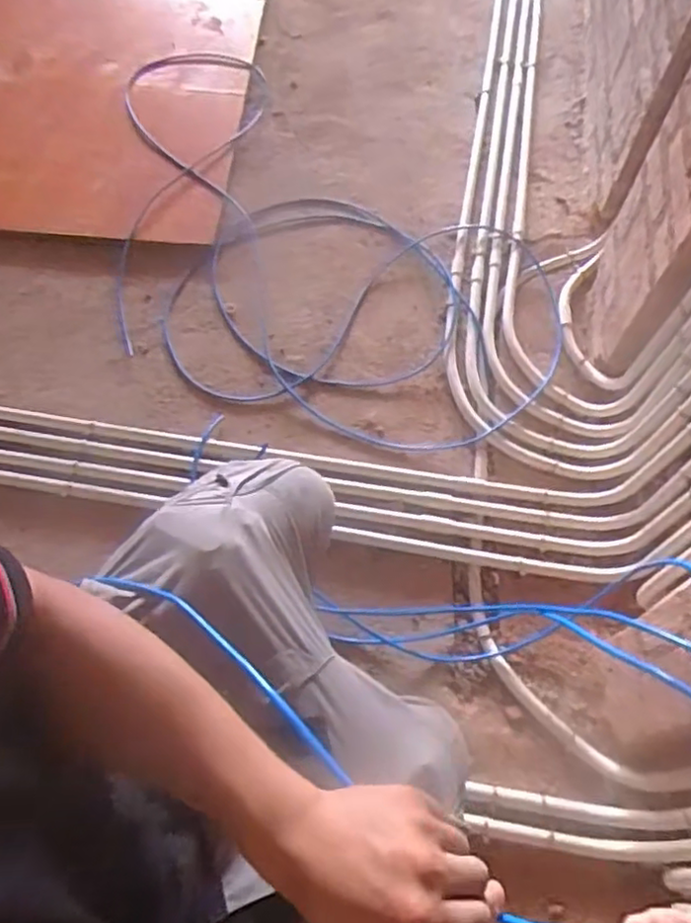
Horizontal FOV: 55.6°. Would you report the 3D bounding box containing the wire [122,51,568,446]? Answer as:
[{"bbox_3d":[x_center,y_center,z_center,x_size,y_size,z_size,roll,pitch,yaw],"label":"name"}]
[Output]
[{"bbox_3d":[-0.167,-0.502,1.359,0.697,0.057,1.161,-38,69,-22],"label":"wire"}]

